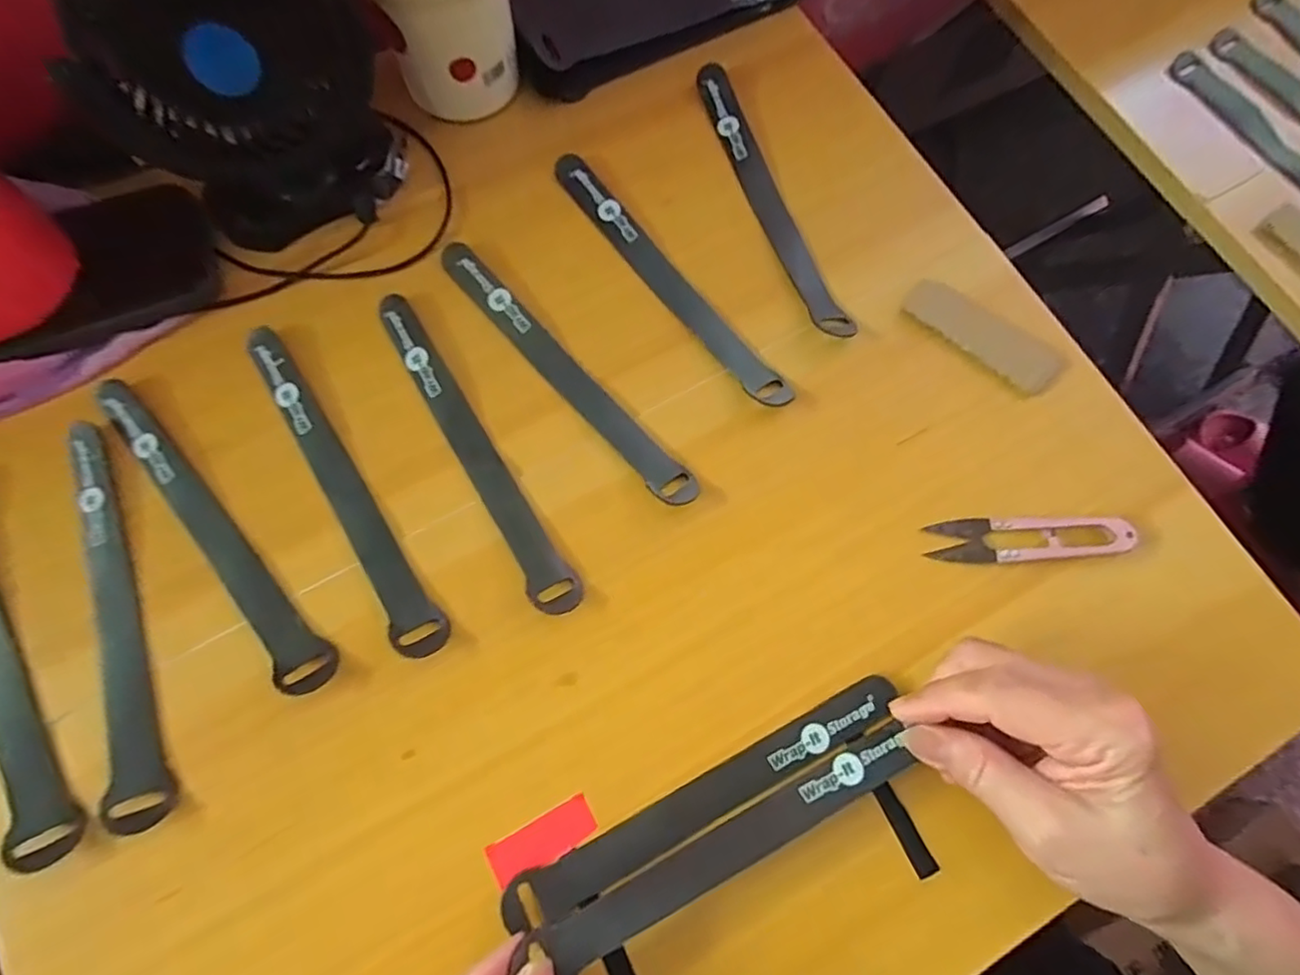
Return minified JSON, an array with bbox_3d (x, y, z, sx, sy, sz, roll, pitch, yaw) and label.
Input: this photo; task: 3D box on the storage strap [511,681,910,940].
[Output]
[{"bbox_3d":[0.027,0.141,0.285,0.194,0.008,0.022,-26,77,-8],"label":"storage strap"}]

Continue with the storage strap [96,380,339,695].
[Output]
[{"bbox_3d":[-0.220,0.020,0.311,0.022,0.012,0.198,-42,80,-11],"label":"storage strap"}]

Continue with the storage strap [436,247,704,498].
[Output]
[{"bbox_3d":[-0.047,-0.065,0.336,0.020,0.011,0.195,-40,80,-11],"label":"storage strap"}]

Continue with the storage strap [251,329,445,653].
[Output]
[{"bbox_3d":[-0.158,-0.003,0.318,0.021,0.014,0.197,-33,78,-9],"label":"storage strap"}]

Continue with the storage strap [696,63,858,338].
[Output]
[{"bbox_3d":[0.070,-0.168,0.369,0.020,0.011,0.190,-19,76,-6],"label":"storage strap"}]

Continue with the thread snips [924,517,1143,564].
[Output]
[{"bbox_3d":[0.192,0.026,0.319,0.101,0.007,0.023,-2,75,-2],"label":"thread snips"}]

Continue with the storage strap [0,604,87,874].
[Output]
[{"bbox_3d":[-0.306,0.077,0.290,0.023,0.010,0.196,-30,78,-9],"label":"storage strap"}]

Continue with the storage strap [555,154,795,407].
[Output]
[{"bbox_3d":[0.009,-0.118,0.355,0.020,0.012,0.195,-38,79,-10],"label":"storage strap"}]

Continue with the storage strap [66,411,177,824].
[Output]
[{"bbox_3d":[-0.257,0.060,0.300,0.025,0.005,0.195,-21,77,-7],"label":"storage strap"}]

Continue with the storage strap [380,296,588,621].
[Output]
[{"bbox_3d":[-0.092,-0.022,0.324,0.022,0.011,0.195,-32,78,-9],"label":"storage strap"}]

